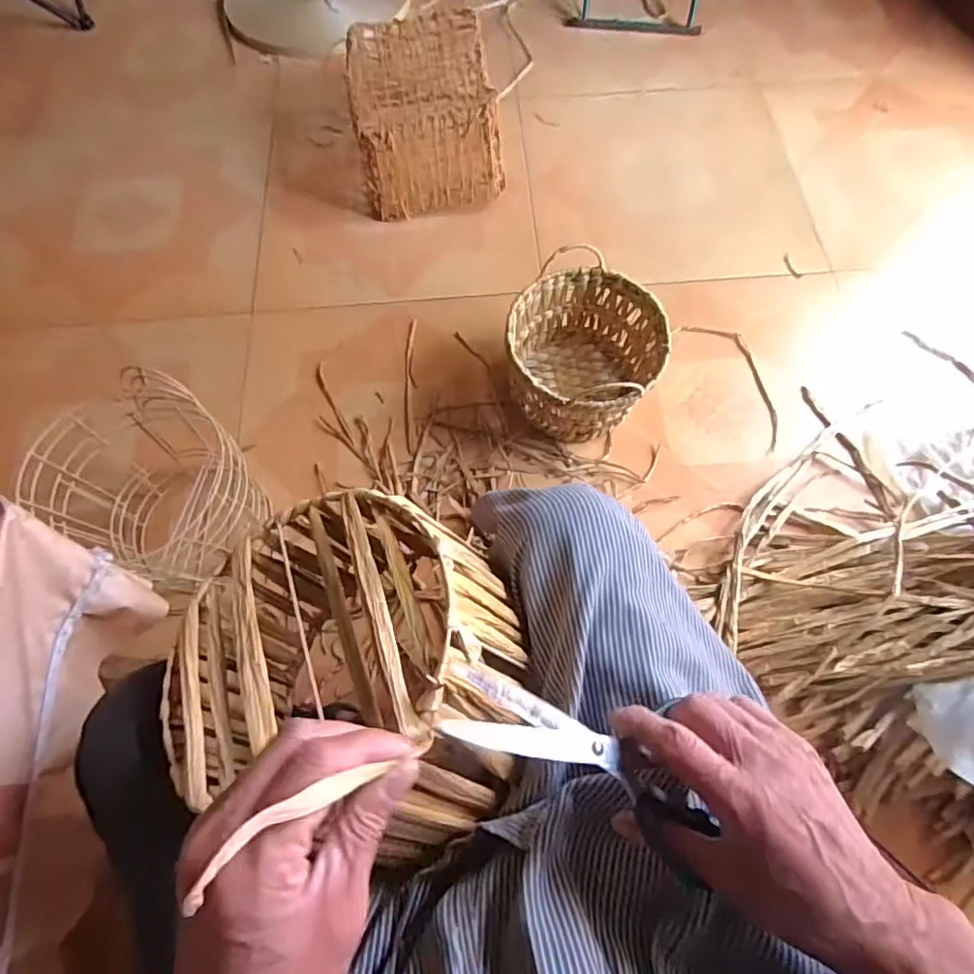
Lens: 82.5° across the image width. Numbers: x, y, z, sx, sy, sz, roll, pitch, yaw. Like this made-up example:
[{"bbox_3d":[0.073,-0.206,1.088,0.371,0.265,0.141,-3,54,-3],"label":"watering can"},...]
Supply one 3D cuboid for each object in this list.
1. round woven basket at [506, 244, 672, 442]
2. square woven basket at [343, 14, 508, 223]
[{"bbox_3d":[0.163,-0.221,0.965,0.249,0.180,0.256,0,70,0],"label":"round woven basket"},{"bbox_3d":[-0.136,-0.801,1.183,0.276,0.201,0.369,-10,70,-3],"label":"square woven basket"}]

